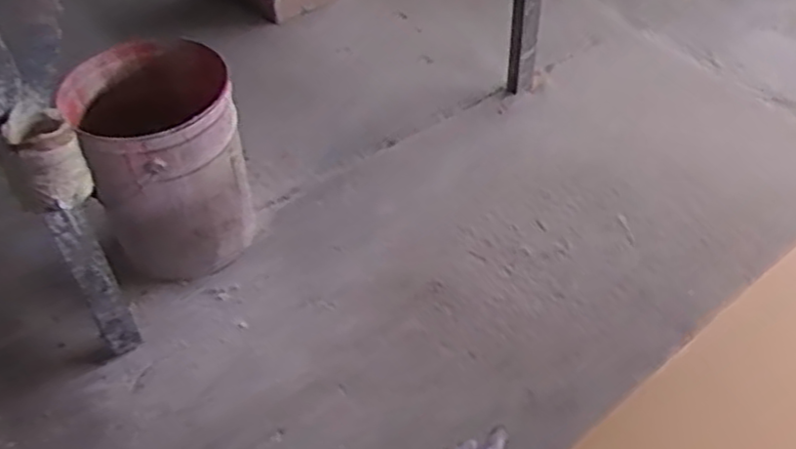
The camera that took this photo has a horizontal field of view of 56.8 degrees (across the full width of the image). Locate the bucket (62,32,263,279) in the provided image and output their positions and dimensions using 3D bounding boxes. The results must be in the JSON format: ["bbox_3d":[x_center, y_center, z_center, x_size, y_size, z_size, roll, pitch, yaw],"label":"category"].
[{"bbox_3d":[-0.448,-0.117,1.438,0.283,0.362,0.316,-15,49,-13],"label":"bucket"}]

